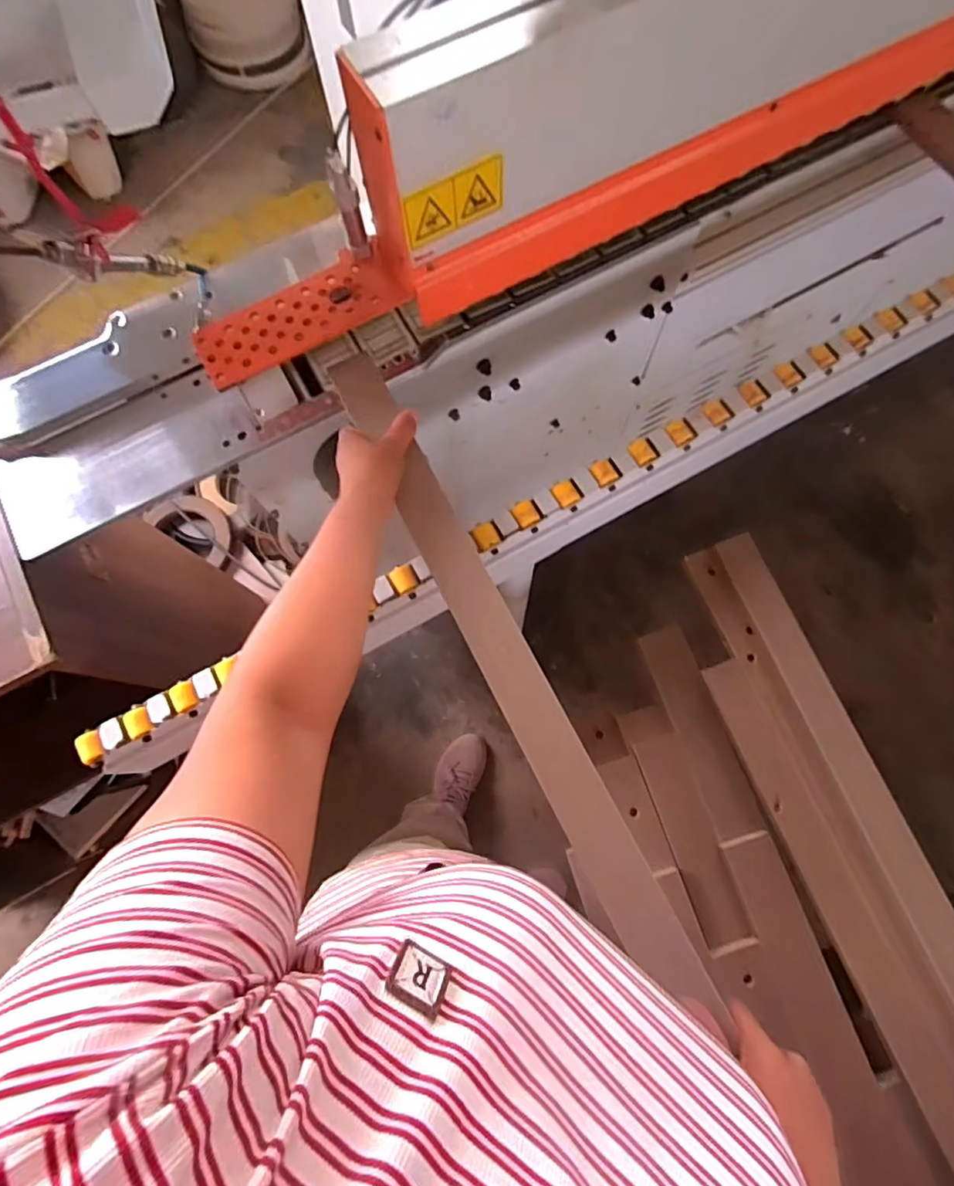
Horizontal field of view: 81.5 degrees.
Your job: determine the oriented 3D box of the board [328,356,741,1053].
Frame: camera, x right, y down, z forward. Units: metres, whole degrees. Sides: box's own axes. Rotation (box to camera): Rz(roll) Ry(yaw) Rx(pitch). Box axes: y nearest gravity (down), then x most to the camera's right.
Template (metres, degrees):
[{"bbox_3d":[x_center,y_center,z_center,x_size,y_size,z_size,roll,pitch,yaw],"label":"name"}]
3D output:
[{"bbox_3d":[0.016,0.039,0.520,0.051,0.020,0.674,-27,75,-6],"label":"board"}]

